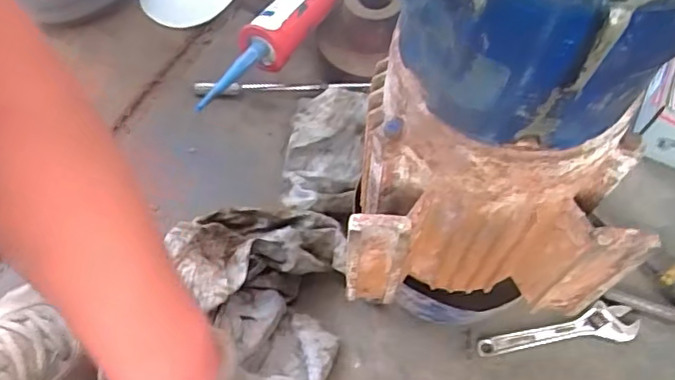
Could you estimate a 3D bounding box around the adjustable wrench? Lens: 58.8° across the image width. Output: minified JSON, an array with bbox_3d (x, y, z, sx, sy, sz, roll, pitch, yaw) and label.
[{"bbox_3d":[0.196,0.127,0.533,0.143,0.013,0.033,-8,64,-5],"label":"adjustable wrench"}]

